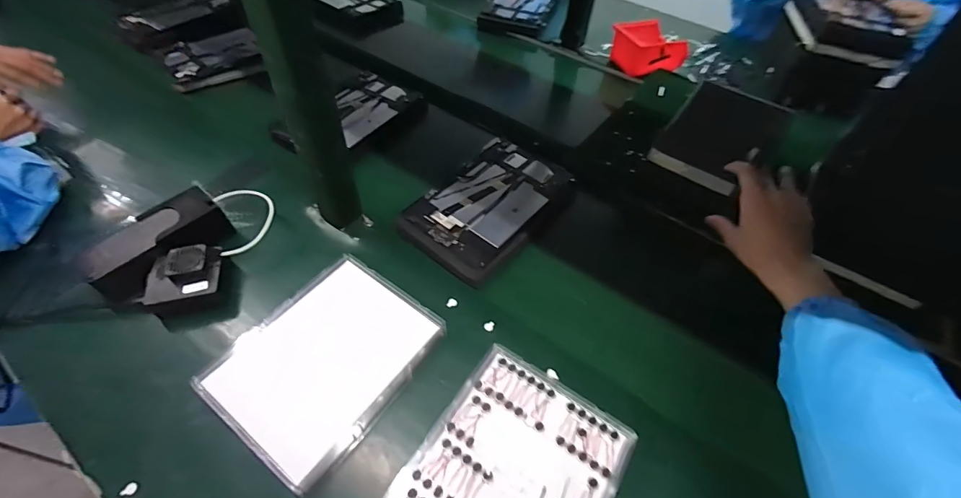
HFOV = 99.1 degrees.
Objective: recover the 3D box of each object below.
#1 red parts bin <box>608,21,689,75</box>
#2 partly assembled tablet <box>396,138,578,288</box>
[{"bbox_3d":[0.361,-0.433,0.875,0.128,0.062,0.110,-15,54,-15],"label":"red parts bin"},{"bbox_3d":[0.016,-0.067,0.610,0.162,0.016,0.254,32,57,22],"label":"partly assembled tablet"}]

